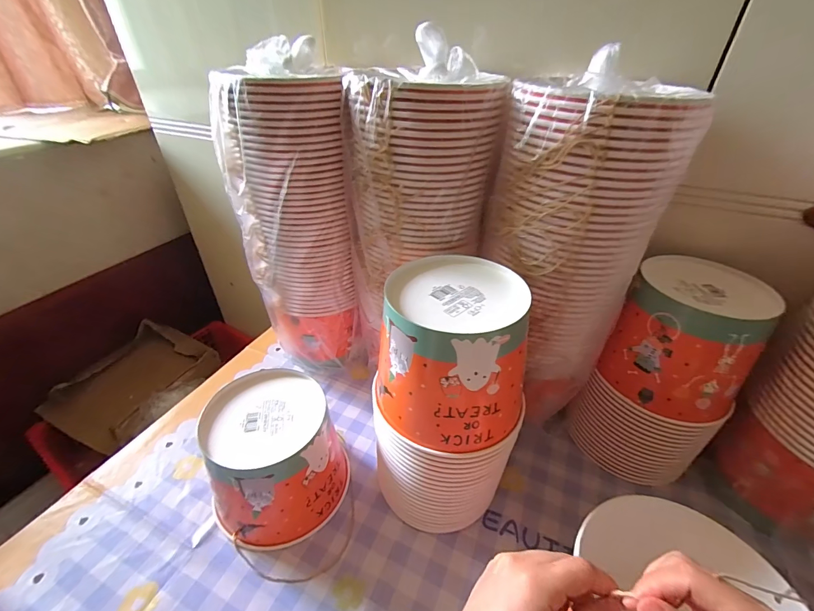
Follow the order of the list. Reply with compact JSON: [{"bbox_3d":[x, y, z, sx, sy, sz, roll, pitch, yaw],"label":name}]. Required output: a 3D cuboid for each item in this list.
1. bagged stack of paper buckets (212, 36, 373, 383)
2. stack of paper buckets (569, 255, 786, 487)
[{"bbox_3d":[-0.145,-0.081,0.495,0.129,0.427,0.120,-15,39,-20],"label":"bagged stack of paper buckets"},{"bbox_3d":[0.317,0.088,0.450,0.145,0.249,0.144,28,45,32],"label":"stack of paper buckets"}]

